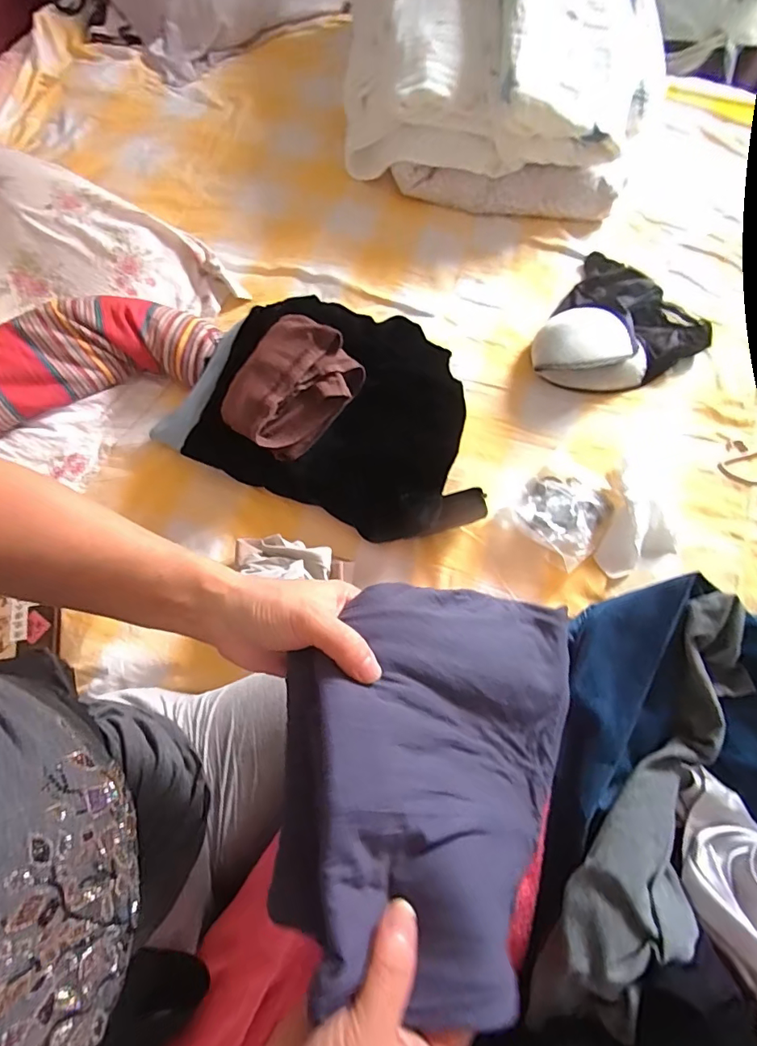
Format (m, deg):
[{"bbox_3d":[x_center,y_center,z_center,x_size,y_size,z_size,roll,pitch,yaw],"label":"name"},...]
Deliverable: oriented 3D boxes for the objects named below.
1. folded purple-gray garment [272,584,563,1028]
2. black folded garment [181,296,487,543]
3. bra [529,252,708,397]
[{"bbox_3d":[0.046,0.158,0.321,0.217,0.063,0.234,13,58,-27],"label":"folded purple-gray garment"},{"bbox_3d":[-0.022,-0.141,0.595,0.359,0.100,0.267,23,70,8],"label":"black folded garment"},{"bbox_3d":[0.343,-0.268,0.684,0.202,0.062,0.242,35,72,12],"label":"bra"}]

